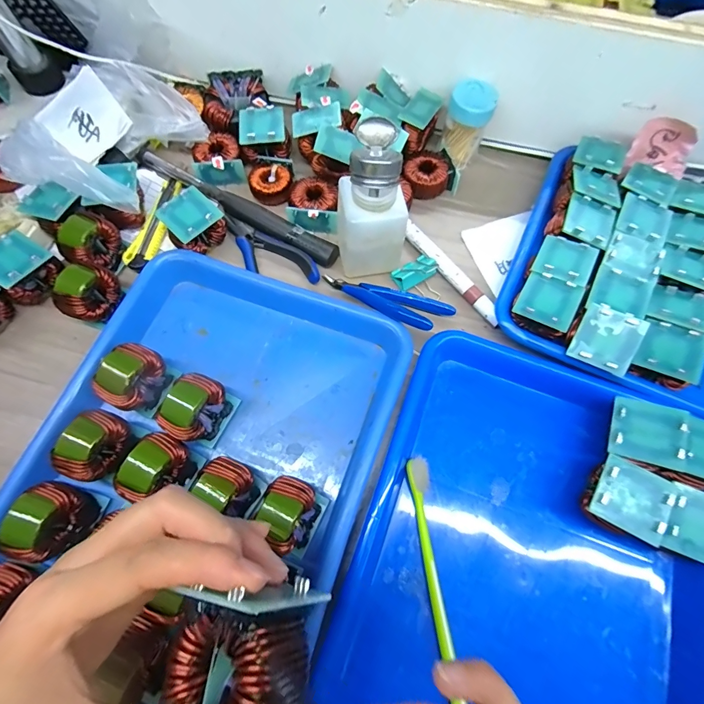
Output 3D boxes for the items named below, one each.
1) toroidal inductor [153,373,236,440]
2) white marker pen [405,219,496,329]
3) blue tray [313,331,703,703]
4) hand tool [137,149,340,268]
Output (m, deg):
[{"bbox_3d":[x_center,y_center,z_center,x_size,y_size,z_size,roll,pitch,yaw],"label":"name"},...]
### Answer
[{"bbox_3d":[-0.120,0.046,0.299,0.033,0.049,0.049,30,71,9],"label":"toroidal inductor"},{"bbox_3d":[0.096,-0.076,0.374,0.013,0.017,0.128,-36,74,-14],"label":"white marker pen"},{"bbox_3d":[0.129,0.166,0.273,0.250,0.032,0.319,21,70,6],"label":"blue tray"},{"bbox_3d":[-0.118,-0.147,0.389,0.233,0.019,0.020,30,71,9],"label":"hand tool"}]

